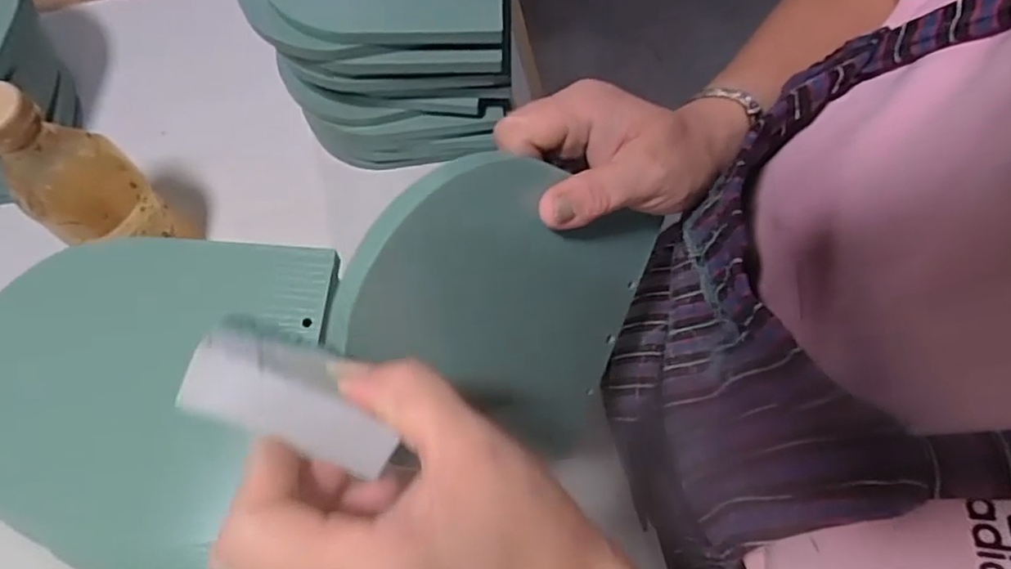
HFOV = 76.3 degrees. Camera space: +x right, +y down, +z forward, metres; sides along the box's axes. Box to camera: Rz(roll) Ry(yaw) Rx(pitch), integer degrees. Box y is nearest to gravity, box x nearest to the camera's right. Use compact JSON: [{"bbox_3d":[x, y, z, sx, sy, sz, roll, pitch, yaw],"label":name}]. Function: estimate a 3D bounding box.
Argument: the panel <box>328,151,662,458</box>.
[{"bbox_3d":[0.003,0.012,0.294,0.009,0.173,0.126,23,95,41],"label":"panel"}]

